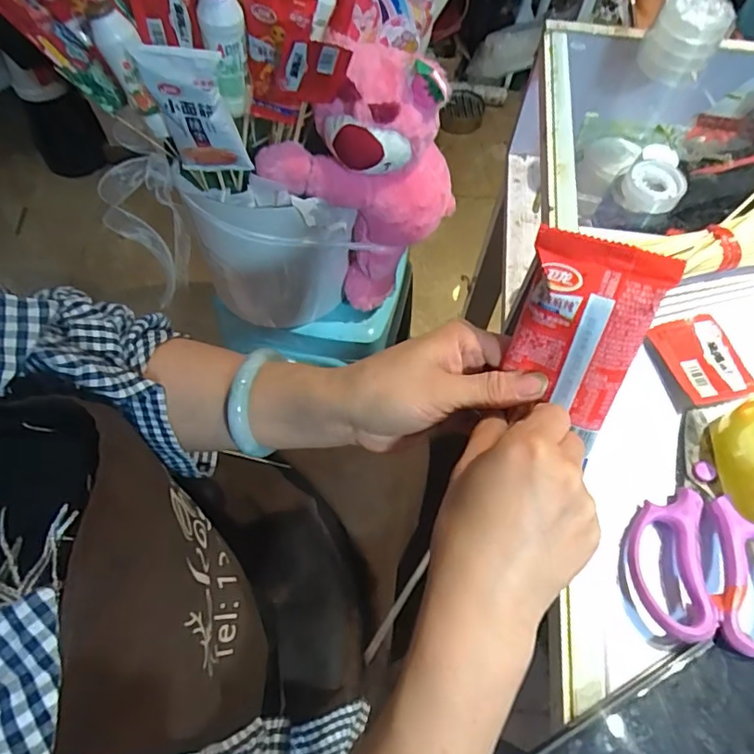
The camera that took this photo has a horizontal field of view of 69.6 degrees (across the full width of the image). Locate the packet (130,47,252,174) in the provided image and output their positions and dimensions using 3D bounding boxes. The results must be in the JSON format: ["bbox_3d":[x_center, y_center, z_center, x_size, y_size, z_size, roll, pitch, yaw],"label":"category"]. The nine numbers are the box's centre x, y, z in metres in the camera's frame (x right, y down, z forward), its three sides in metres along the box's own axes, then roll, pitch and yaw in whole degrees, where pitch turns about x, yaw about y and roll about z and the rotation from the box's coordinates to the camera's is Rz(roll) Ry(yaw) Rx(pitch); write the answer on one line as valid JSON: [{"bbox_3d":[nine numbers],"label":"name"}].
[{"bbox_3d":[-0.167,-0.238,0.506,0.073,0.130,0.023,5,66,5],"label":"packet"}]

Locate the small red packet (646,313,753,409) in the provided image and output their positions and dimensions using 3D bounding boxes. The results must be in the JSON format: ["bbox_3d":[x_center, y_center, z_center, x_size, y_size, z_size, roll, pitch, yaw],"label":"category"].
[{"bbox_3d":[0.245,-0.013,0.408,0.058,0.008,0.069,-15,69,-9],"label":"small red packet"}]

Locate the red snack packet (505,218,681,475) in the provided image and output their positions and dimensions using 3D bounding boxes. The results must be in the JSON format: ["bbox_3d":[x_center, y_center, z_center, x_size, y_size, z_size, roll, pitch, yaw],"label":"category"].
[{"bbox_3d":[0.096,-0.016,0.267,0.059,0.102,0.012,22,37,17],"label":"red snack packet"}]

